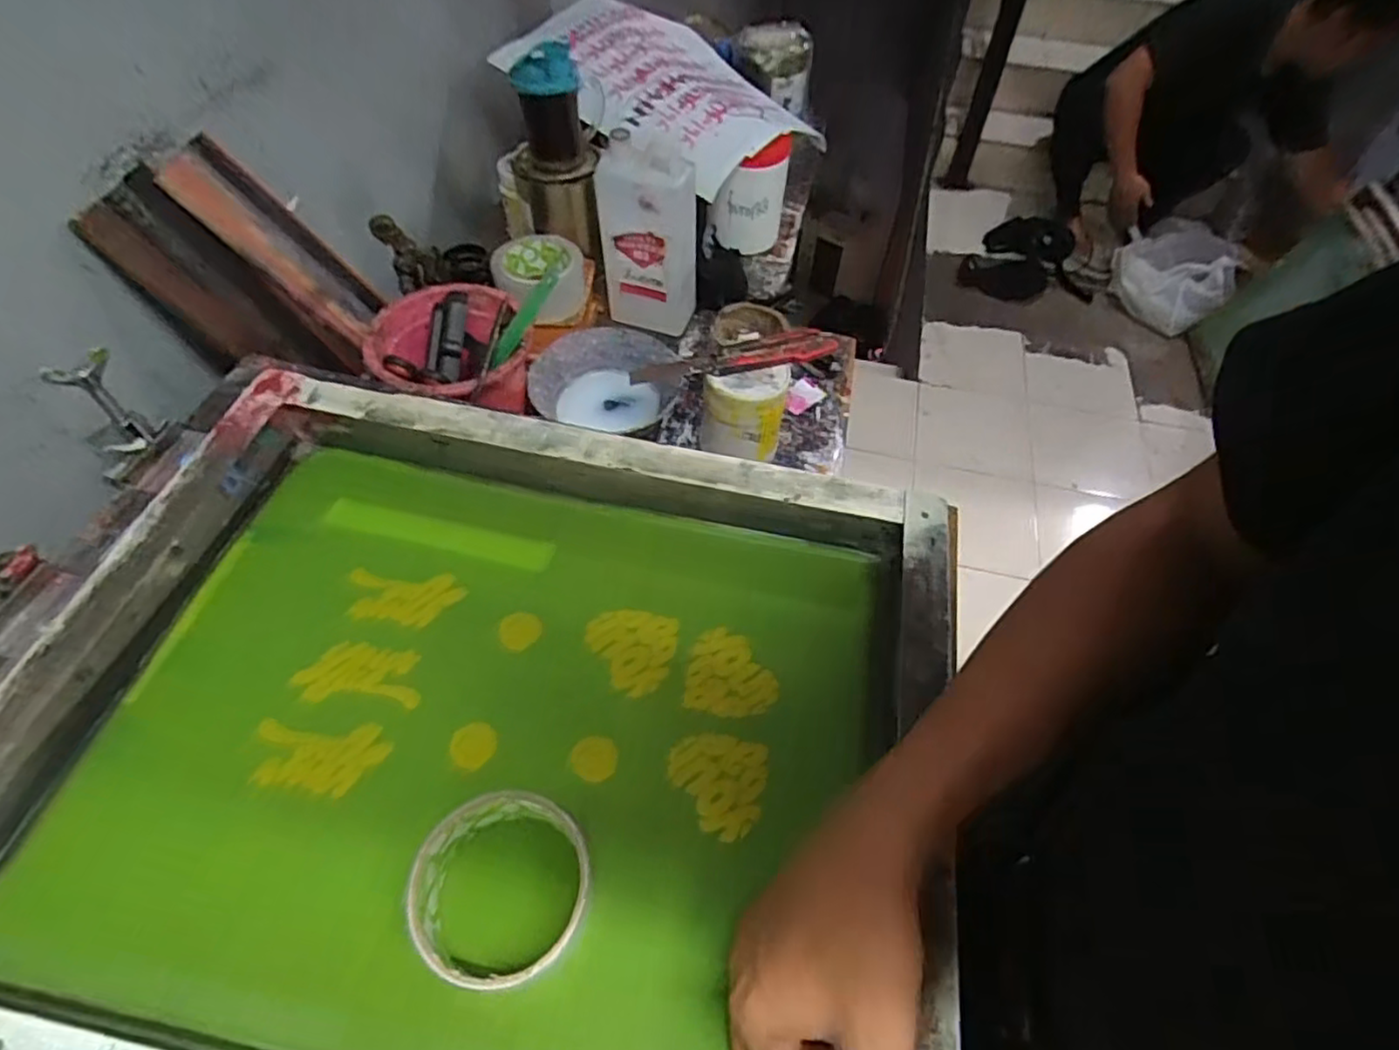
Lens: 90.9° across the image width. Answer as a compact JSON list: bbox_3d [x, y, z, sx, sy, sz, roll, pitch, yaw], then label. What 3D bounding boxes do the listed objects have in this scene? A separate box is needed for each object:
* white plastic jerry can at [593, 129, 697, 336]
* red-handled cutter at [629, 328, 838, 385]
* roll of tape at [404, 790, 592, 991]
[{"bbox_3d":[-0.056,-0.327,0.787,0.108,0.204,0.070,4,55,0],"label":"white plastic jerry can"},{"bbox_3d":[0.034,-0.158,0.654,0.194,0.025,0.030,-12,56,-11],"label":"red-handled cutter"},{"bbox_3d":[-0.096,0.181,0.343,0.083,0.049,0.082,2,56,-3],"label":"roll of tape"}]

